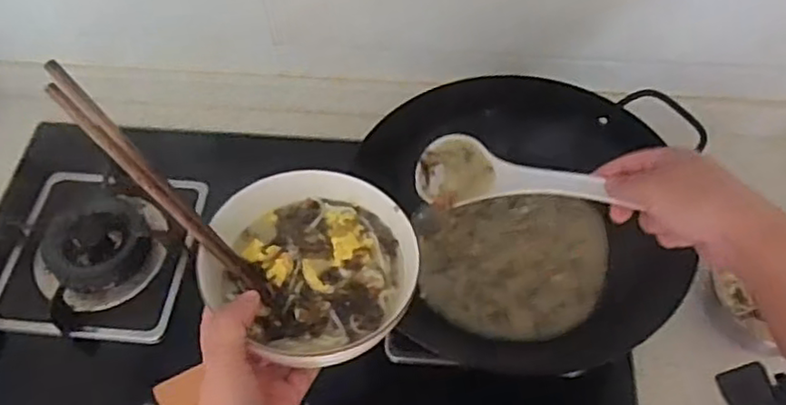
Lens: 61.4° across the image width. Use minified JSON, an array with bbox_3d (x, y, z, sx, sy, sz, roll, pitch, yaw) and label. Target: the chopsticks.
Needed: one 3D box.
[{"bbox_3d":[-0.153,-0.008,0.443,0.205,0.013,0.016,48,65,-11],"label":"chopsticks"}]

